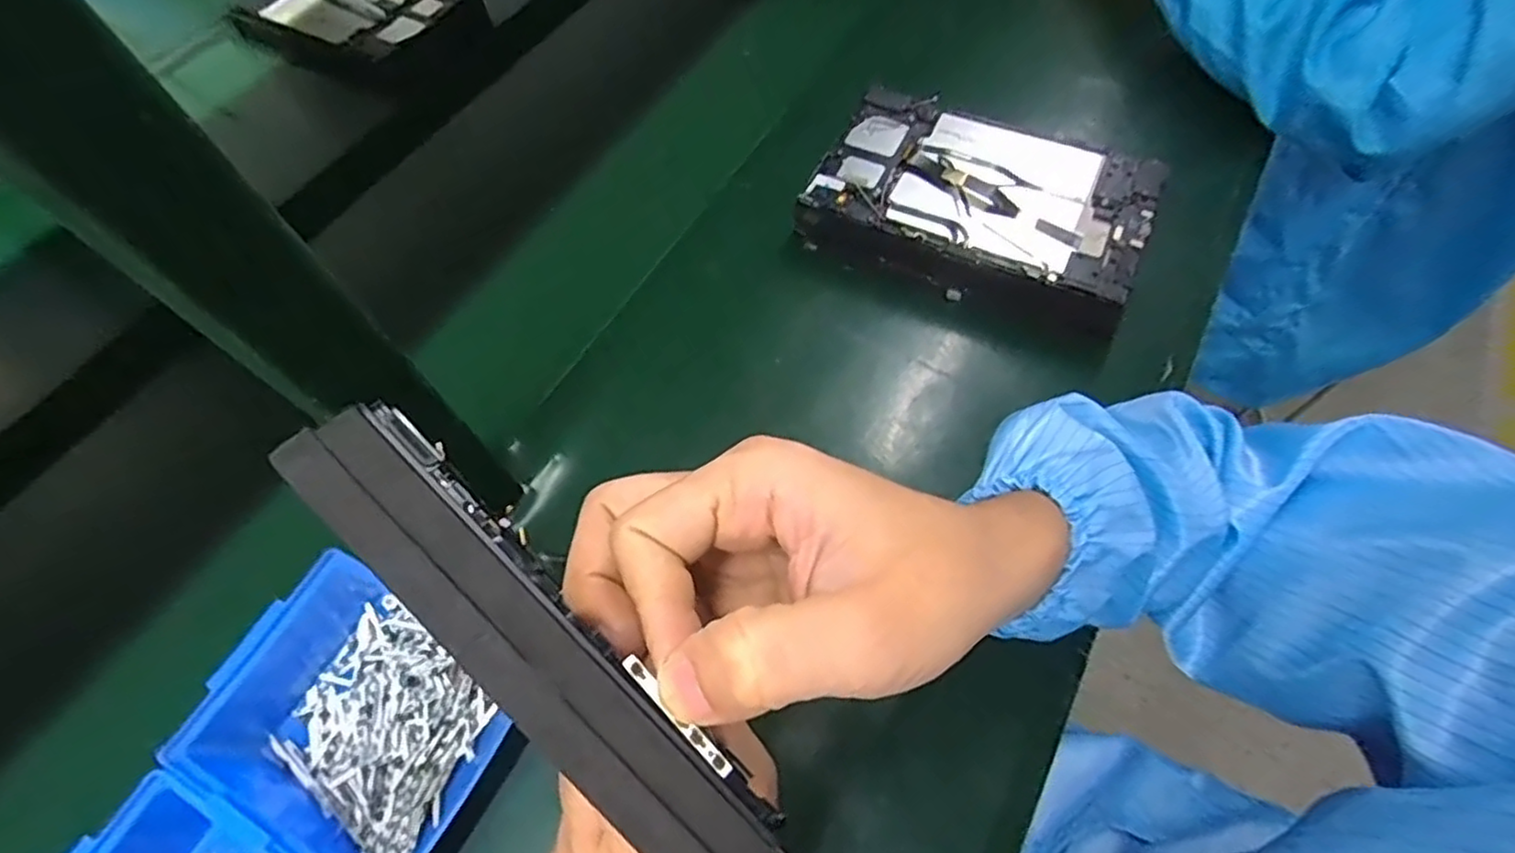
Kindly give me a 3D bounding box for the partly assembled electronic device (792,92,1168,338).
[{"bbox_3d":[0.170,-0.169,0.529,0.237,0.056,0.150,22,65,15],"label":"partly assembled electronic device"}]

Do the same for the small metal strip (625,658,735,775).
[{"bbox_3d":[-0.020,0.071,0.166,0.004,0.004,0.037,-42,90,-18],"label":"small metal strip"}]

